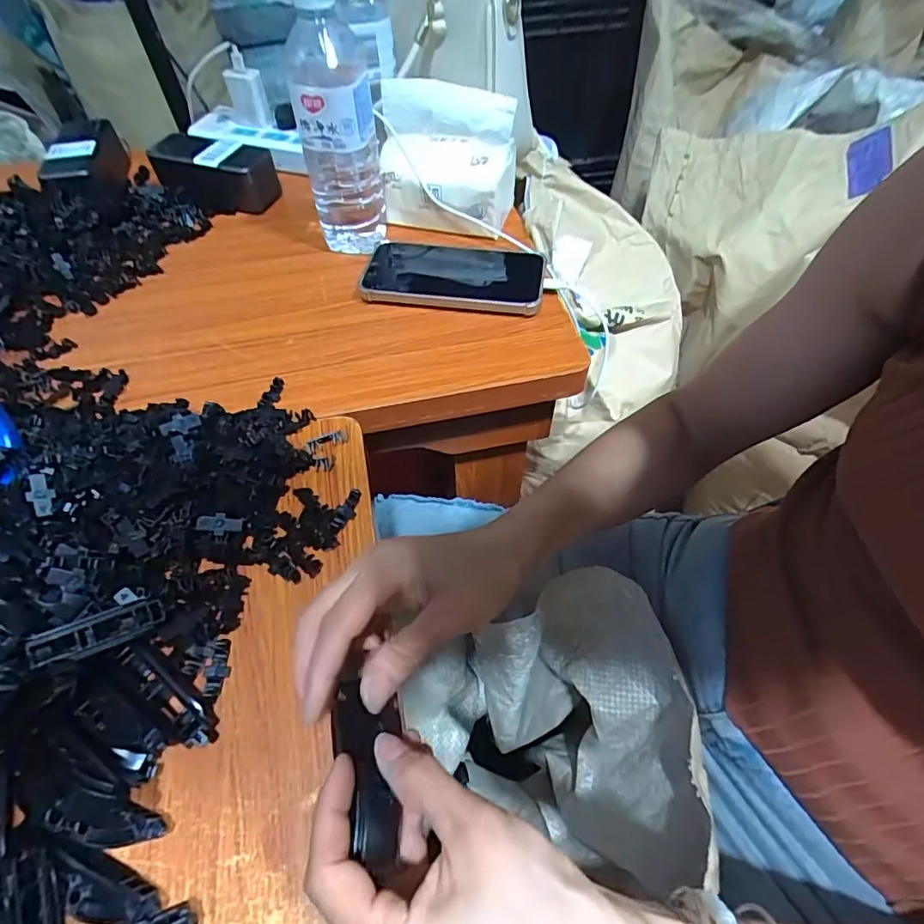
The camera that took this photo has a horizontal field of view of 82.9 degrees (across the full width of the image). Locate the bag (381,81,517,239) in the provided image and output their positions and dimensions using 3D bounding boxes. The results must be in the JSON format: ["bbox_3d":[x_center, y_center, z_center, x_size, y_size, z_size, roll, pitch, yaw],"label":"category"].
[{"bbox_3d":[-0.014,-0.294,0.511,0.127,0.115,0.071,6,56,4],"label":"bag"}]

